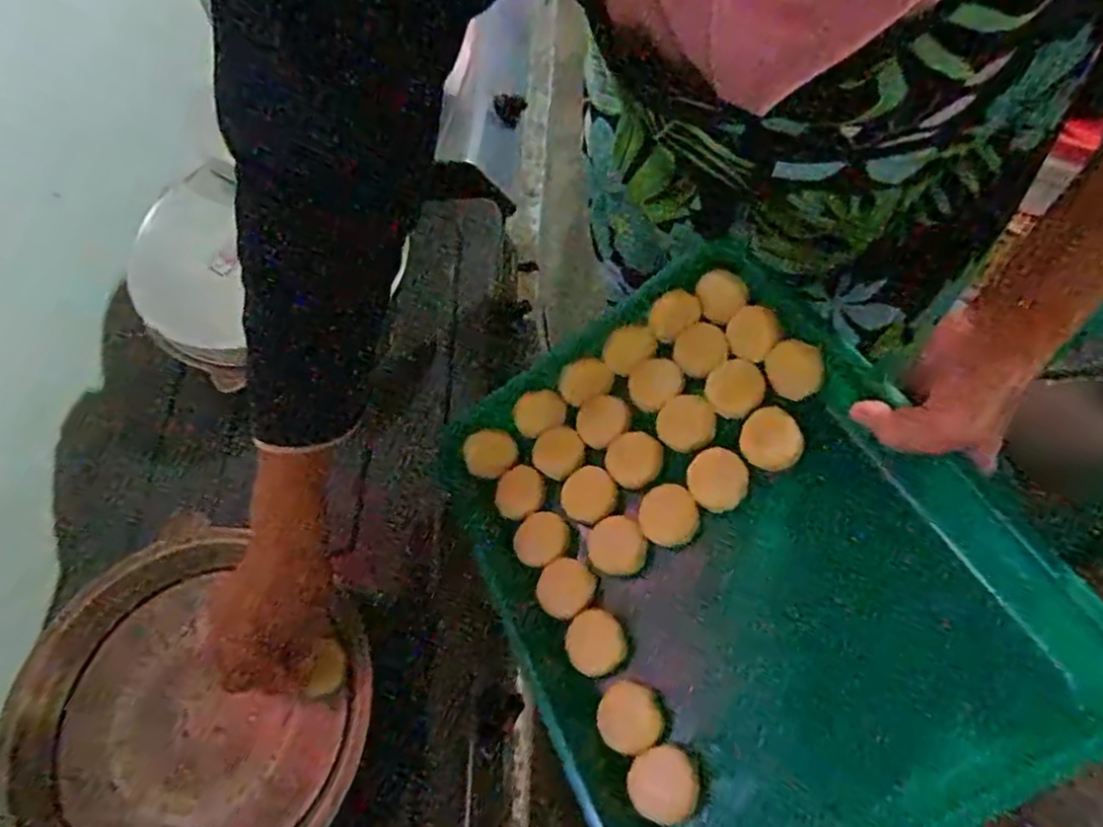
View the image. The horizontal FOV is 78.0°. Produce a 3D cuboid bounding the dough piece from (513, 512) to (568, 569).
[{"bbox_3d":[-0.006,0.090,0.485,0.040,0.015,0.040,-11,68,25],"label":"dough piece"}]

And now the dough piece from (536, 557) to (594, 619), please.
[{"bbox_3d":[0.009,0.118,0.458,0.036,0.014,0.037,-2,62,3],"label":"dough piece"}]

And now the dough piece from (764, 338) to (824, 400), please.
[{"bbox_3d":[0.159,-0.029,0.445,0.037,0.041,0.014,39,50,23],"label":"dough piece"}]

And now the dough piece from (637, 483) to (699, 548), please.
[{"bbox_3d":[0.078,0.068,0.452,0.039,0.016,0.039,-8,68,21],"label":"dough piece"}]

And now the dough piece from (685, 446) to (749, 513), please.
[{"bbox_3d":[0.107,0.042,0.441,0.039,0.006,0.039,-7,73,23],"label":"dough piece"}]

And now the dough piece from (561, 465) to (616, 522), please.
[{"bbox_3d":[0.028,0.058,0.483,0.039,0.016,0.038,-34,61,10],"label":"dough piece"}]

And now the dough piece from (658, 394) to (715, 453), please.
[{"bbox_3d":[0.092,0.006,0.465,0.042,0.004,0.040,-13,59,23],"label":"dough piece"}]

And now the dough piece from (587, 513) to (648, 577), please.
[{"bbox_3d":[0.045,0.090,0.463,0.038,0.016,0.038,-7,68,19],"label":"dough piece"}]

